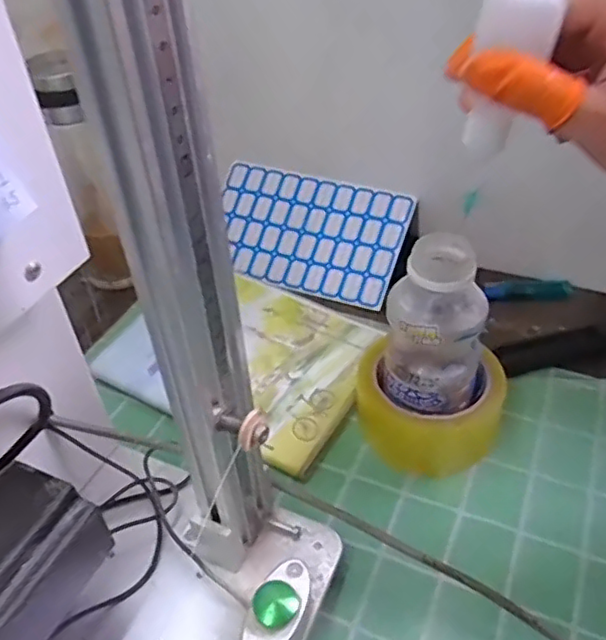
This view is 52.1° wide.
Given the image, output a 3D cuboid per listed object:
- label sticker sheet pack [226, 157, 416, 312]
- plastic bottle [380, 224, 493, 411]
[{"bbox_3d":[0.001,-0.089,0.617,0.197,0.007,0.118,15,78,20],"label":"label sticker sheet pack"},{"bbox_3d":[0.088,0.016,0.416,0.058,0.133,0.062,-2,42,2],"label":"plastic bottle"}]

